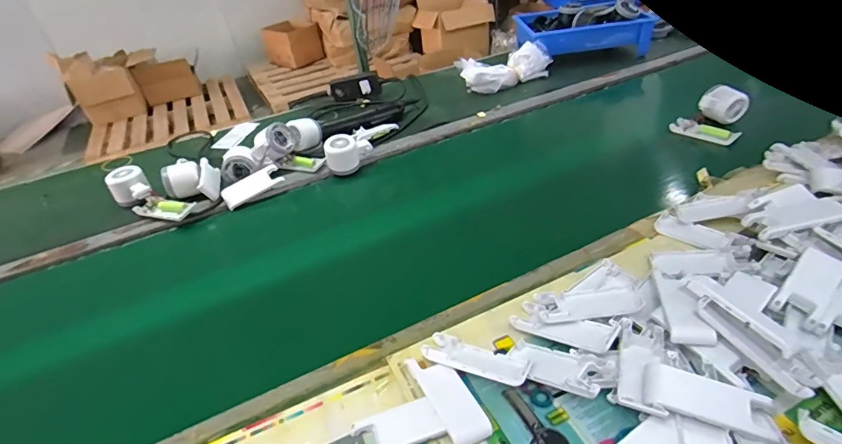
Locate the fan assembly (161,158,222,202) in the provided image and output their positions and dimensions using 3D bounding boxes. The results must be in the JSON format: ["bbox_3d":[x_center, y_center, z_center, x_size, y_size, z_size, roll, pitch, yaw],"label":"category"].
[{"bbox_3d":[-0.400,-0.073,0.795,0.093,0.057,0.095,-26,41,-23],"label":"fan assembly"}]

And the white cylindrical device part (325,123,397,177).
[{"bbox_3d":[-0.118,-0.161,0.862,0.074,0.057,0.184,10,41,22],"label":"white cylindrical device part"}]

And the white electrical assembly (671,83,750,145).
[{"bbox_3d":[0.519,-0.189,0.797,0.107,0.062,0.105,-32,43,-28],"label":"white electrical assembly"}]

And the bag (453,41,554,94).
[{"bbox_3d":[0.195,-0.362,1.060,0.223,0.076,0.098,-23,40,-19],"label":"bag"}]

